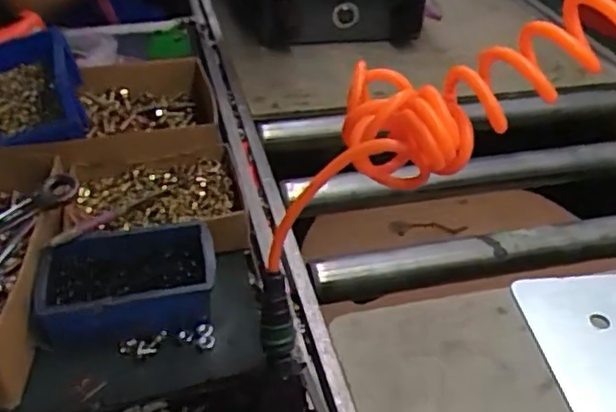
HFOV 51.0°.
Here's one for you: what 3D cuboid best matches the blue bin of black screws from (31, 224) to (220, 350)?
[{"bbox_3d":[-0.151,0.063,0.553,0.141,0.045,0.100,-5,38,-8],"label":"blue bin of black screws"}]

